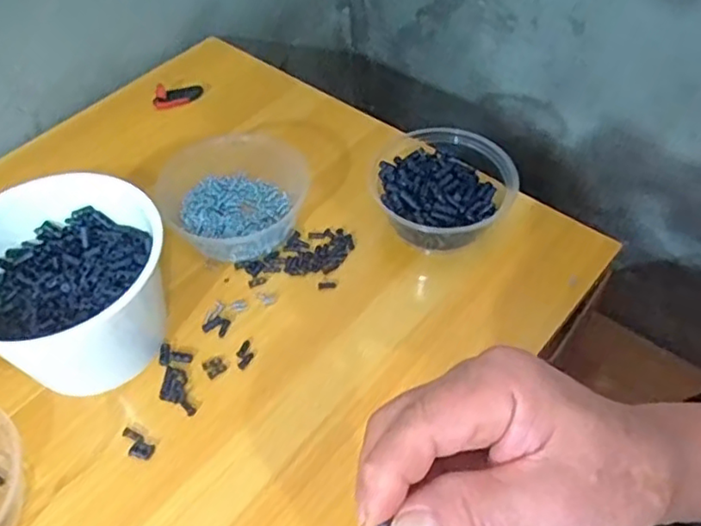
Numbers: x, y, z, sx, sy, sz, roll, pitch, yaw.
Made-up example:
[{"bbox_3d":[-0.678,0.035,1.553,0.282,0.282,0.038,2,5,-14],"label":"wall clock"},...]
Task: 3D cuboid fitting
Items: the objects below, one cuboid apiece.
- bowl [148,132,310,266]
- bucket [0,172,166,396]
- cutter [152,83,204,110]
[{"bbox_3d":[-0.118,-0.067,0.619,0.148,0.057,0.123,8,51,7],"label":"bowl"},{"bbox_3d":[-0.234,0.014,0.521,0.160,0.112,0.146,0,51,0],"label":"bucket"},{"bbox_3d":[-0.202,-0.196,0.747,0.055,0.015,0.028,-4,51,-3],"label":"cutter"}]

